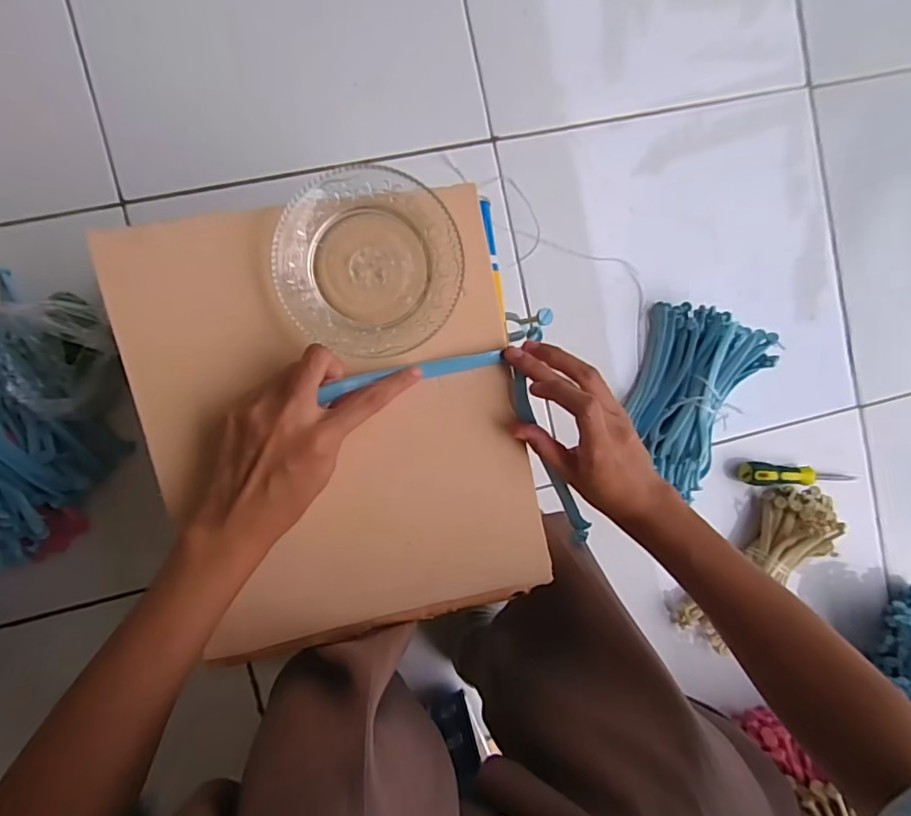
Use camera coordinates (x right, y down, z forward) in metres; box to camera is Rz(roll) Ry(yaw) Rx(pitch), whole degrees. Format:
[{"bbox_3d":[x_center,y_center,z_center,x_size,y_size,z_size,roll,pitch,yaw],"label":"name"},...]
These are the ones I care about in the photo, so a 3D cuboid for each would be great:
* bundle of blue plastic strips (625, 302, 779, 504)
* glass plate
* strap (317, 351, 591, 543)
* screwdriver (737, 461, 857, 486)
[{"bbox_3d":[0.268,-0.015,0.623,0.128,0.052,0.195,24,90,-9],"label":"bundle of blue plastic strips"},{"bbox_3d":[-0.054,-0.091,0.341,0.112,0.019,0.111,-1,94,-9],"label":"glass plate"},{"bbox_3d":[0.025,0.012,0.382,0.222,0.047,0.086,30,89,-9],"label":"strap"},{"bbox_3d":[0.429,0.087,0.667,0.159,0.037,0.028,6,93,-9],"label":"screwdriver"}]

